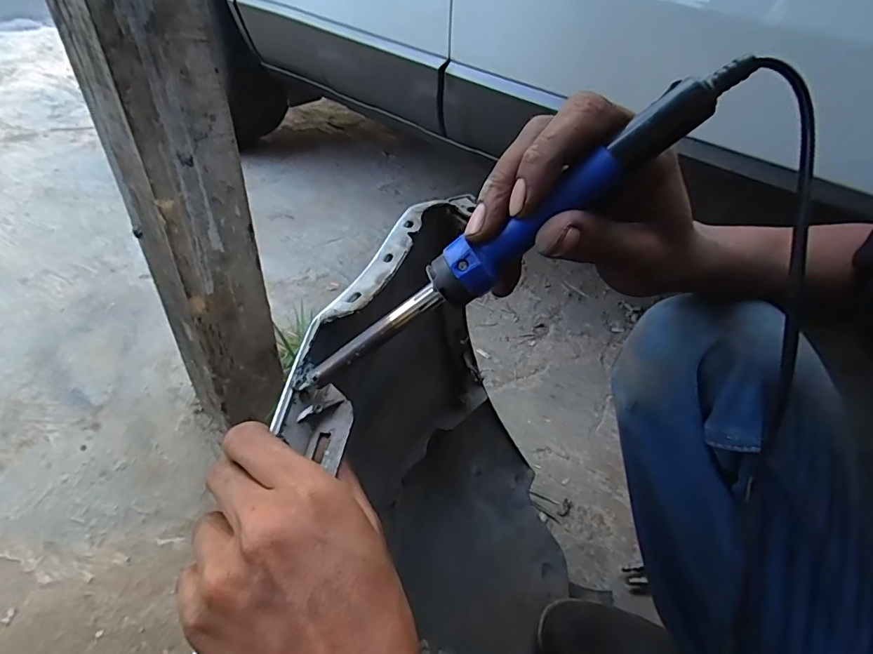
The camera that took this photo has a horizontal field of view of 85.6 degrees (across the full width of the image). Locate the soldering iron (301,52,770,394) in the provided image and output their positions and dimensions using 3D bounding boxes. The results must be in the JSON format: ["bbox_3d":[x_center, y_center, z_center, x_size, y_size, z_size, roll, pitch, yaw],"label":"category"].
[{"bbox_3d":[0.023,-0.032,0.211,0.237,0.018,0.020,-35,43,17],"label":"soldering iron"}]

